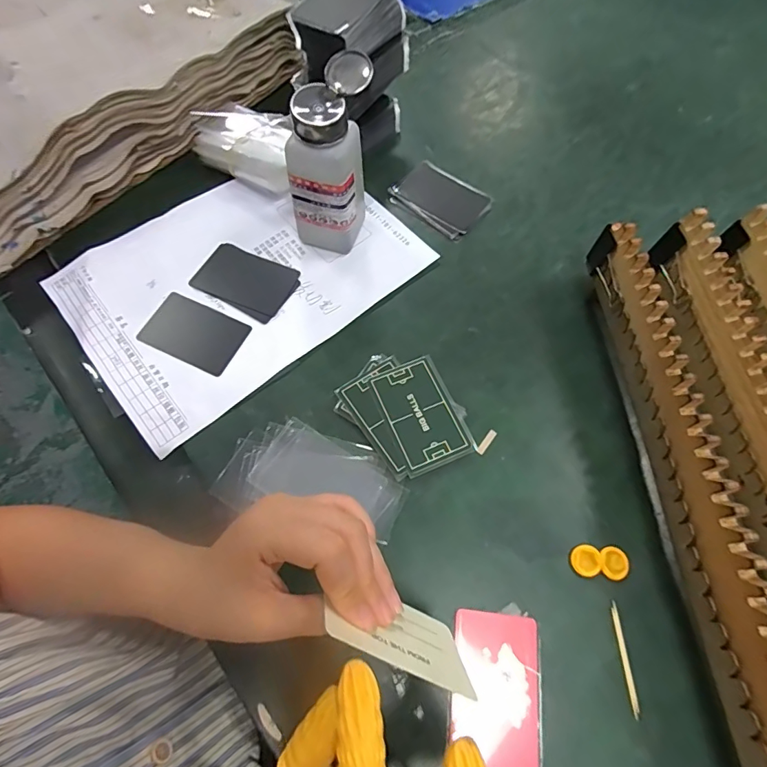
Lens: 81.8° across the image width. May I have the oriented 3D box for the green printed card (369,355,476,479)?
[{"bbox_3d":[0.030,0.024,0.352,0.056,0.006,0.087,-21,68,-9],"label":"green printed card"}]

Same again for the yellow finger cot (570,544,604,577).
[{"bbox_3d":[0.143,0.125,0.312,0.021,0.005,0.020,0,66,-1],"label":"yellow finger cot"}]

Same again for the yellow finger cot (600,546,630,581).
[{"bbox_3d":[0.163,0.127,0.312,0.020,0.004,0.021,4,66,1],"label":"yellow finger cot"}]

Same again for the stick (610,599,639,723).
[{"bbox_3d":[0.159,0.180,0.291,0.005,0.004,0.065,0,66,-1],"label":"stick"}]

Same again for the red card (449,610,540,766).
[{"bbox_3d":[0.071,0.195,0.283,0.055,0.004,0.084,7,64,1],"label":"red card"}]

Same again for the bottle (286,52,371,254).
[{"bbox_3d":[-0.043,-0.182,0.371,0.054,0.140,0.066,16,67,6],"label":"bottle"}]

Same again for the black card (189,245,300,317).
[{"bbox_3d":[-0.128,-0.098,0.410,0.087,0.004,0.055,21,68,8],"label":"black card"}]

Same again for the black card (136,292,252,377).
[{"bbox_3d":[-0.164,-0.044,0.386,0.085,0.004,0.054,24,68,9],"label":"black card"}]

